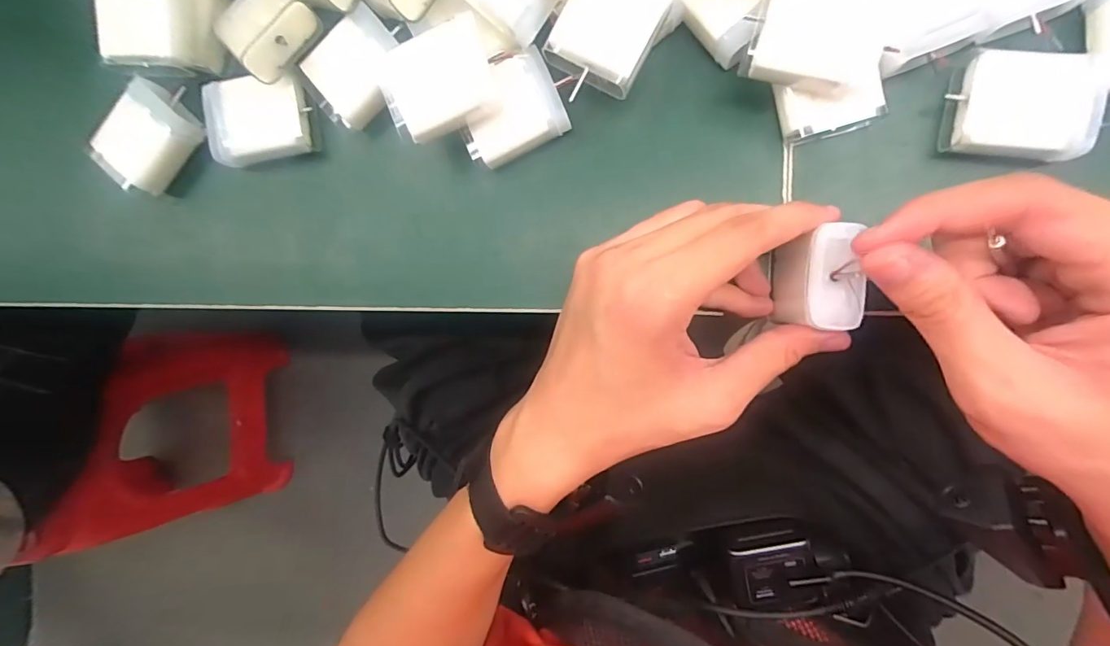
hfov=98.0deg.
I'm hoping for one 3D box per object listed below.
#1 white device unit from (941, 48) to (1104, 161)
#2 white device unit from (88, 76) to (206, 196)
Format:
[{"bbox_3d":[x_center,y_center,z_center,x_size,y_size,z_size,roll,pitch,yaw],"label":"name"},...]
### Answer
[{"bbox_3d":[0.204,-0.095,0.212,0.049,0.017,0.045,10,92,7],"label":"white device unit"},{"bbox_3d":[-0.221,-0.100,0.263,0.037,0.020,0.054,33,95,6],"label":"white device unit"}]

